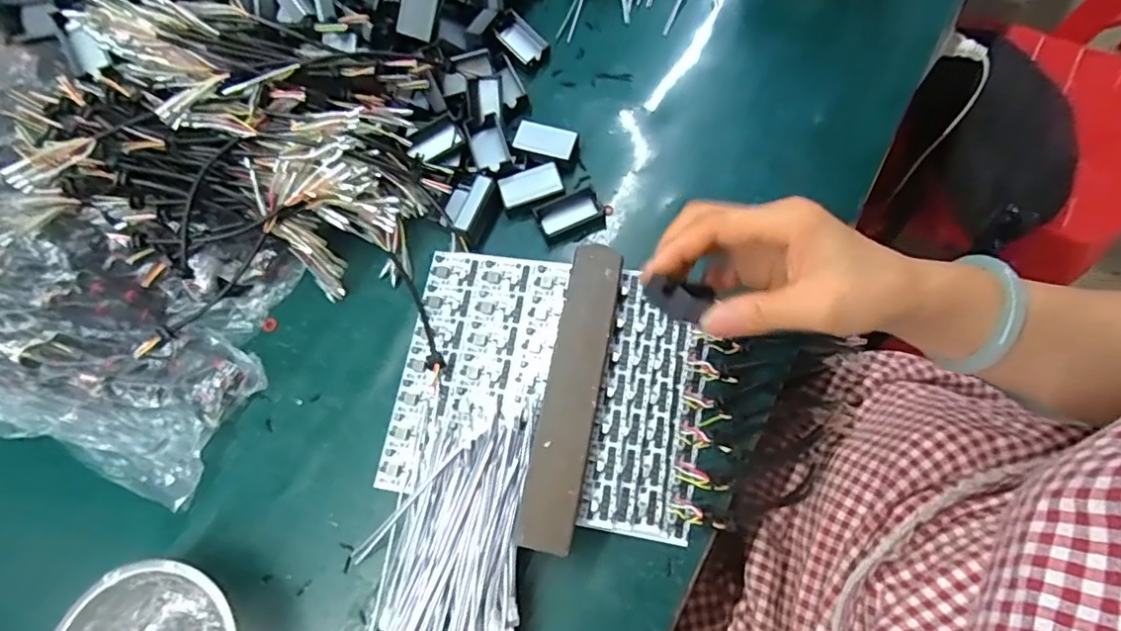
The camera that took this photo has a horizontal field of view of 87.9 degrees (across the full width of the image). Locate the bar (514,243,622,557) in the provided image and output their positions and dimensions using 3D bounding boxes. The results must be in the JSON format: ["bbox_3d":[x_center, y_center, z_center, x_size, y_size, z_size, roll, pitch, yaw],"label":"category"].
[{"bbox_3d":[0.008,0.046,0.376,0.034,0.011,0.198,9,70,10],"label":"bar"}]

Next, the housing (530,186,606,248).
[{"bbox_3d":[0.008,-0.079,0.470,0.053,0.017,0.035,-18,70,-1],"label":"housing"}]

